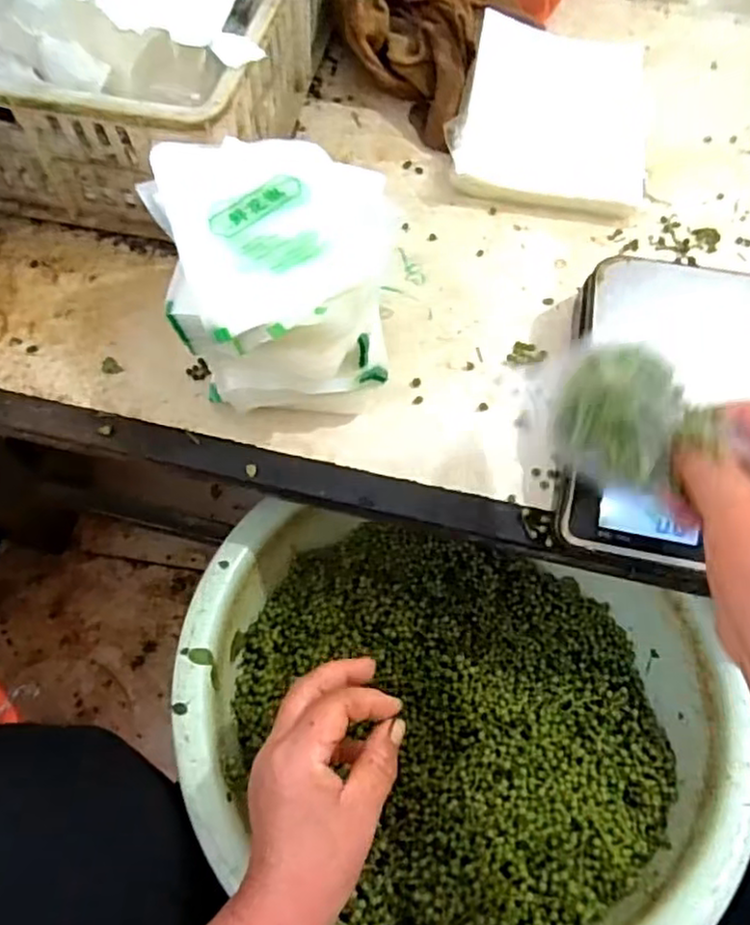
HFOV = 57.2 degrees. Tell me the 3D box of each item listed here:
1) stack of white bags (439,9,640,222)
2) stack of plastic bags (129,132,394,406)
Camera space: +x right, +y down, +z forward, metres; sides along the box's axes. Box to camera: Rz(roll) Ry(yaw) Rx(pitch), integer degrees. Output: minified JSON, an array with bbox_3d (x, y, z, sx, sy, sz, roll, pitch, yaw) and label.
[{"bbox_3d":[0.156,-0.311,0.608,0.159,0.038,0.216,9,62,4],"label":"stack of white bags"},{"bbox_3d":[-0.061,-0.118,0.461,0.142,0.116,0.161,-10,63,-7],"label":"stack of plastic bags"}]

